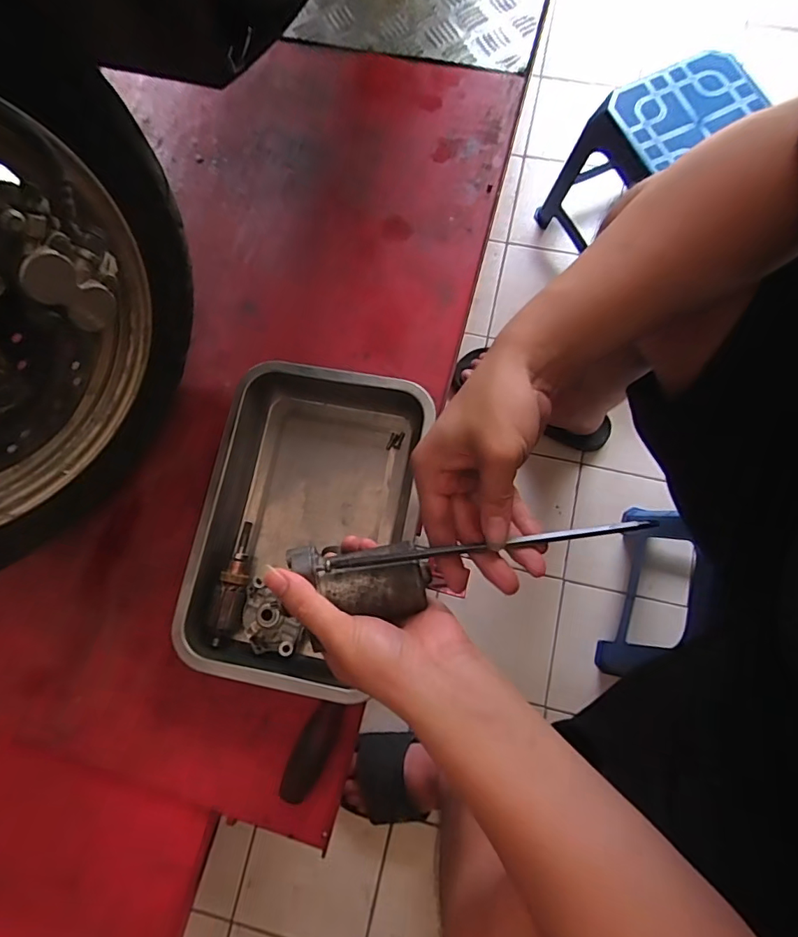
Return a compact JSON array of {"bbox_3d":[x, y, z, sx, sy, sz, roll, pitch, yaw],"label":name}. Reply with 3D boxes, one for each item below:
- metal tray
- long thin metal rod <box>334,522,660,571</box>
[{"bbox_3d":[-0.097,0.051,0.508,0.207,0.056,0.310,11,78,5],"label":"metal tray"},{"bbox_3d":[0.061,0.051,0.331,0.215,0.013,0.008,-7,80,1],"label":"long thin metal rod"}]

